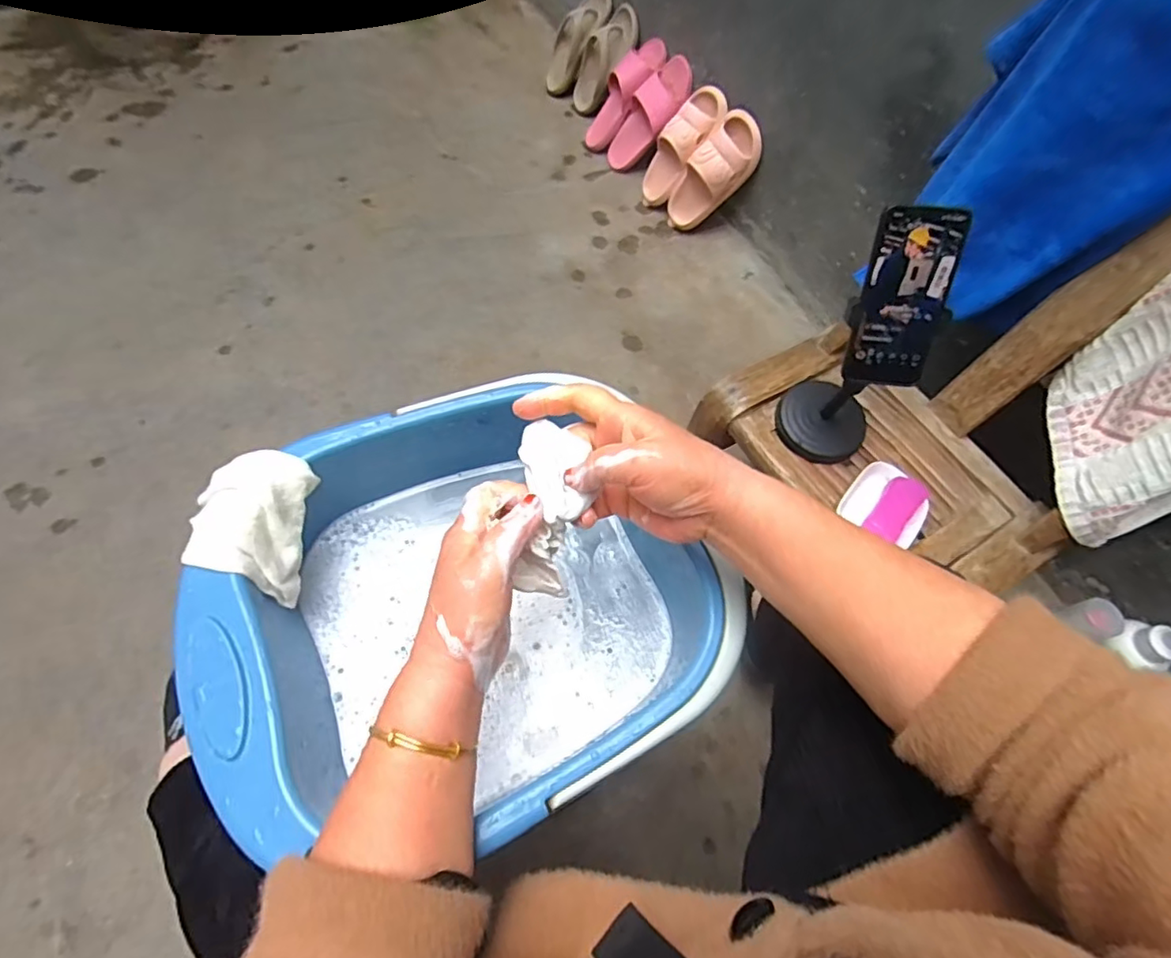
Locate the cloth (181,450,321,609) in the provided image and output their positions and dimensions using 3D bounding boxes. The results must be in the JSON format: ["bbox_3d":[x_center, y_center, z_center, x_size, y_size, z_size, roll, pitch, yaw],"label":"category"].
[{"bbox_3d":[-0.252,0.033,0.446,0.079,0.055,0.101,8,64,-1],"label":"cloth"}]

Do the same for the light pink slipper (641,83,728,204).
[{"bbox_3d":[0.185,-0.668,1.201,0.057,0.236,0.109,-3,57,-37],"label":"light pink slipper"}]

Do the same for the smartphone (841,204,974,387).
[{"bbox_3d":[0.304,-0.169,0.563,0.079,0.163,0.009,8,27,6],"label":"smartphone"}]

